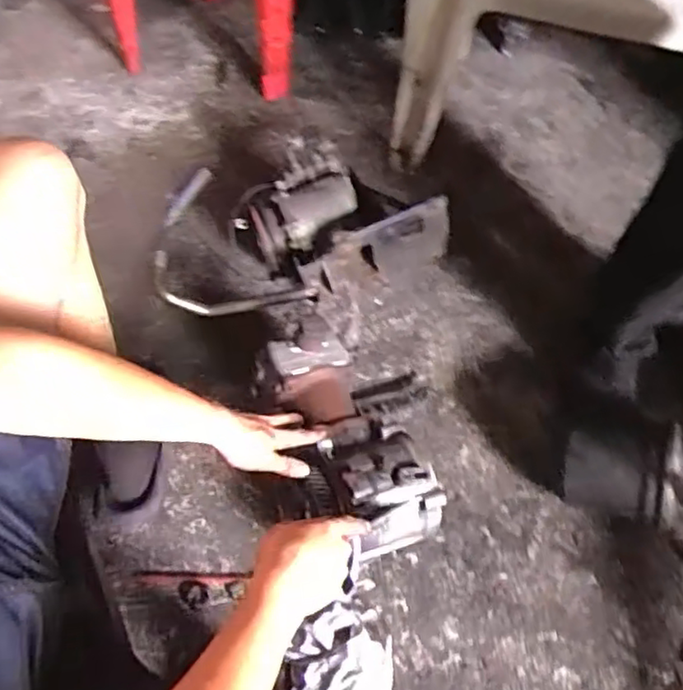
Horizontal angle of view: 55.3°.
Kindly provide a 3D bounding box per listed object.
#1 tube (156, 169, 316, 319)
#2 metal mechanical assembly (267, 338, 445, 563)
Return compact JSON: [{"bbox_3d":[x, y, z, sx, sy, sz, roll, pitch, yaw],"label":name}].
[{"bbox_3d":[-0.203,-0.129,1.027,0.190,0.093,0.301,-32,62,-25],"label":"tube"},{"bbox_3d":[-0.002,0.112,0.880,0.159,0.121,0.317,-19,53,-19],"label":"metal mechanical assembly"}]

